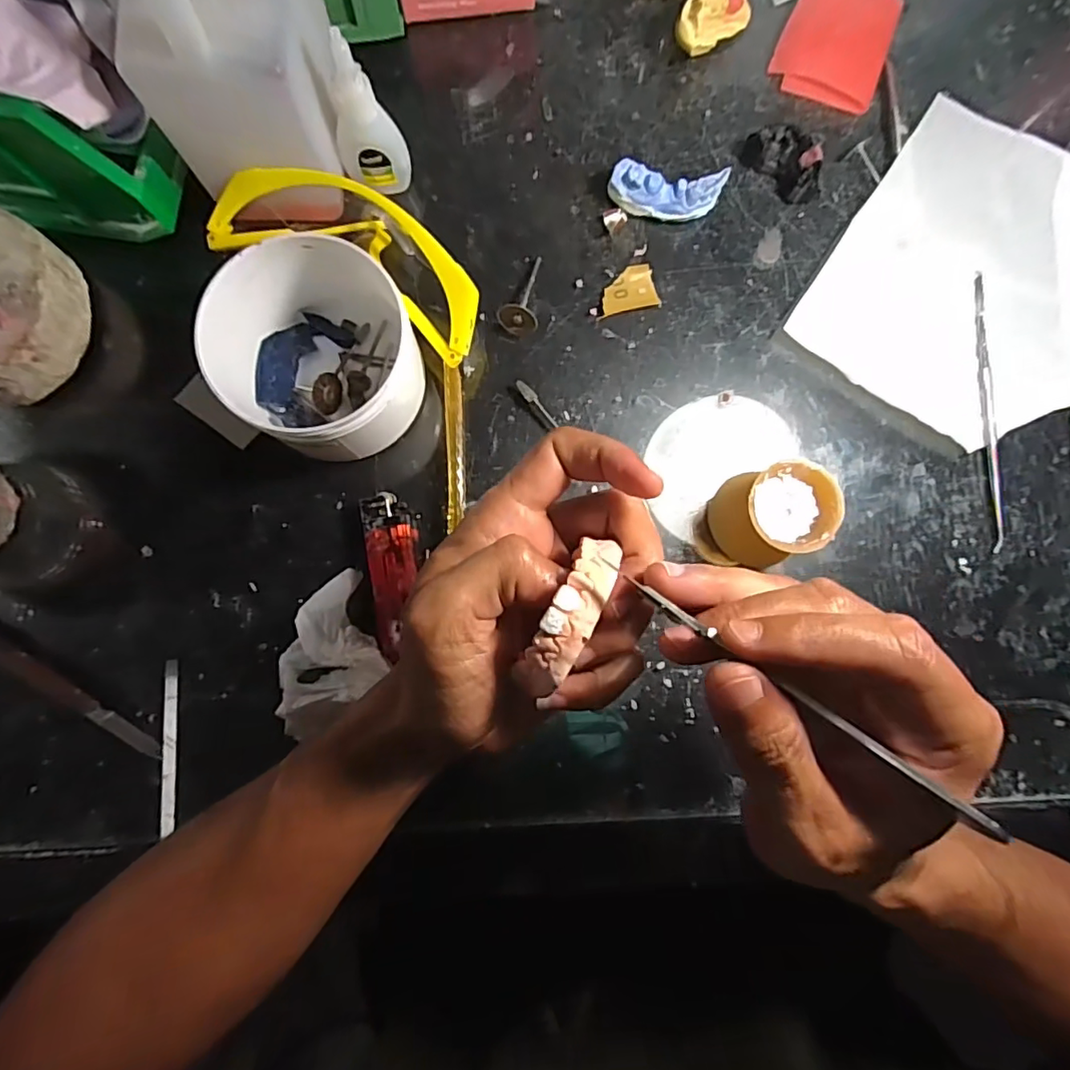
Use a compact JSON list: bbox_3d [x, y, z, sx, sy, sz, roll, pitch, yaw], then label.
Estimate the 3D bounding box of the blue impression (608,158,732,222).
[{"bbox_3d":[0.073,-0.191,0.320,0.062,0.021,0.022,6,84,-1],"label":"blue impression"}]

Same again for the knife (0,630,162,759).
[{"bbox_3d":[-0.254,0.066,0.286,0.153,0.009,0.011,34,84,2],"label":"knife"}]

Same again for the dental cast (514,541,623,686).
[{"bbox_3d":[0.013,0.025,0.188,0.014,0.019,0.054,29,77,1],"label":"dental cast"}]

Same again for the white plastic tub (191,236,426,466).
[{"bbox_3d":[-0.105,-0.090,0.282,0.089,0.062,0.100,-25,85,-4],"label":"white plastic tub"}]

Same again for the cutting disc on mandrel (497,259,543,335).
[{"bbox_3d":[-0.006,-0.132,0.317,0.021,0.019,0.049,14,70,0],"label":"cutting disc on mandrel"}]

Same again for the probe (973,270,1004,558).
[{"bbox_3d":[0.255,-0.071,0.320,0.008,0.006,0.157,0,84,-2],"label":"probe"}]

